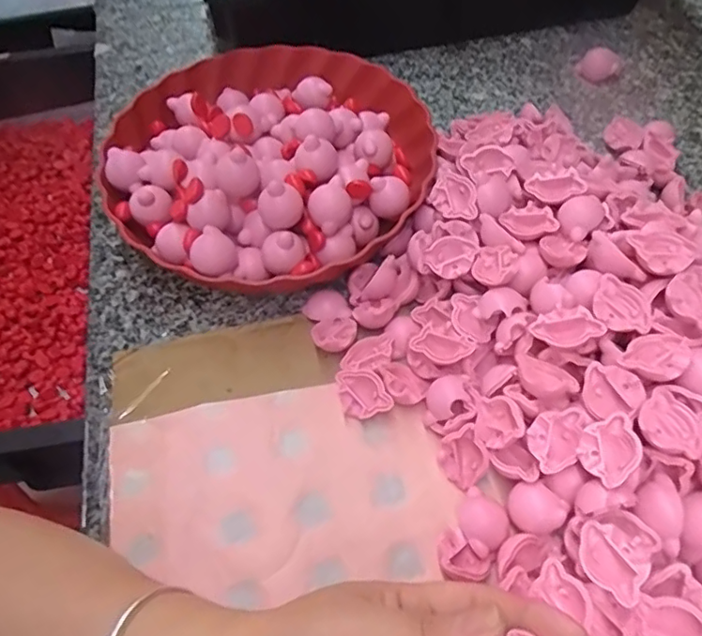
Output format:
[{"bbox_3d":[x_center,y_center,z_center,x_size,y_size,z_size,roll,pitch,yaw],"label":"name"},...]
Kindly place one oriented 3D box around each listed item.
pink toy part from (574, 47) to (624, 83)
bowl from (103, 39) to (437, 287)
[{"bbox_3d":[0.230,-0.235,0.543,0.039,0.019,0.034,19,58,15],"label":"pink toy part"},{"bbox_3d":[-0.060,-0.129,0.449,0.234,0.068,0.259,-8,55,-3],"label":"bowl"}]

